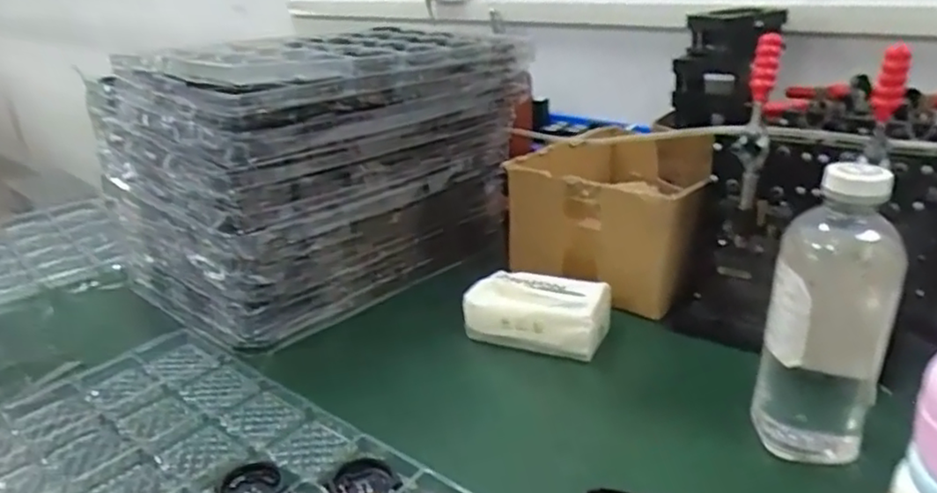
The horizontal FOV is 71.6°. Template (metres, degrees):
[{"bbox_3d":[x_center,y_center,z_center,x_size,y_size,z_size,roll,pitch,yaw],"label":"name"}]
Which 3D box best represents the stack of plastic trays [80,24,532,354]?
[{"bbox_3d":[-0.173,-0.110,0.842,0.248,0.285,0.437,20,31,40],"label":"stack of plastic trays"}]

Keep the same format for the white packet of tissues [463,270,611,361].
[{"bbox_3d":[0.076,0.069,0.706,0.144,0.054,0.086,7,25,18],"label":"white packet of tissues"}]

